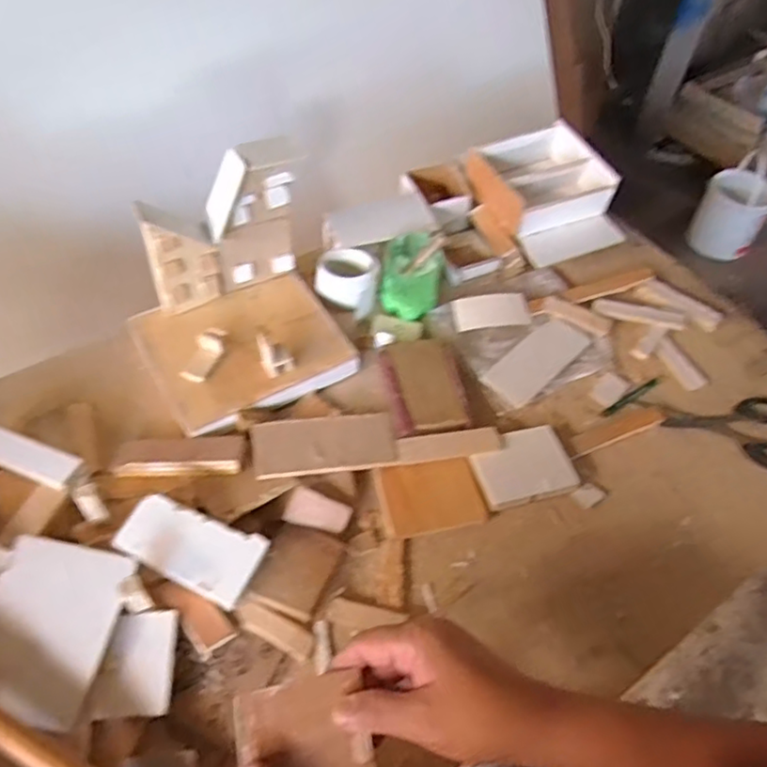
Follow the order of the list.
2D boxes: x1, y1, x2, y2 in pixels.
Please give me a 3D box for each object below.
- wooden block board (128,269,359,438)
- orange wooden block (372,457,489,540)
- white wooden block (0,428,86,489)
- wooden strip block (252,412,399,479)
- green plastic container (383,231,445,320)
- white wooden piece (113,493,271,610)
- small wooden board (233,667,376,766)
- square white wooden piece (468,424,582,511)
[{"bbox_3d":[-0.129,-0.042,0.609,0.174,0.023,0.141,-25,58,-20],"label":"wooden block board"},{"bbox_3d":[0.040,0.095,0.547,0.086,0.010,0.062,-9,54,-10],"label":"orange wooden block"},{"bbox_3d":[-0.293,0.058,0.523,0.111,0.013,0.026,18,54,10],"label":"white wooden block"},{"bbox_3d":[-0.050,0.052,0.561,0.121,0.008,0.052,-8,54,-8],"label":"wooden strip block"},{"bbox_3d":[0.030,-0.118,0.676,0.058,0.058,0.084,5,53,1],"label":"green plastic container"},{"bbox_3d":[-0.143,0.121,0.484,0.100,0.006,0.053,28,68,4],"label":"white wooden piece"},{"bbox_3d":[-0.044,0.201,0.366,0.071,0.008,0.061,-9,78,-14],"label":"small wooden board"},{"bbox_3d":[0.122,0.073,0.569,0.084,0.017,0.062,-11,54,-11],"label":"square white wooden piece"}]

